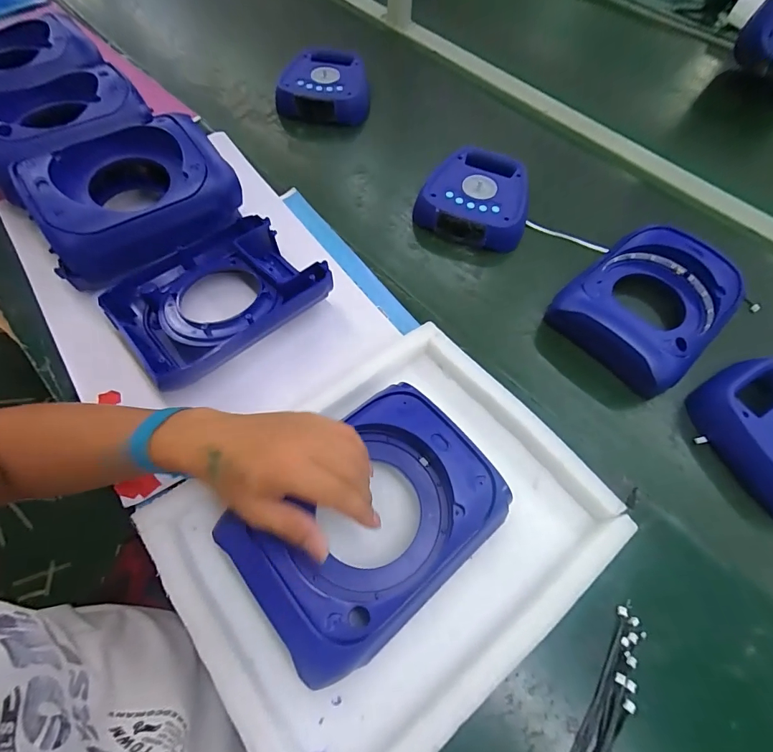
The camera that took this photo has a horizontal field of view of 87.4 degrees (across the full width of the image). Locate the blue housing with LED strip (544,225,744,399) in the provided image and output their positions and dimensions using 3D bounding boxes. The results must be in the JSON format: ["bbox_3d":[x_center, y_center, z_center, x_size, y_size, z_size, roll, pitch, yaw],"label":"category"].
[{"bbox_3d":[0.344,-0.097,0.532,0.224,0.063,0.170,-40,69,-22],"label":"blue housing with LED strip"}]

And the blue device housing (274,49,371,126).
[{"bbox_3d":[-0.108,-0.529,0.745,0.167,0.056,0.173,8,62,2],"label":"blue device housing"}]

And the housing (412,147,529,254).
[{"bbox_3d":[0.137,-0.272,0.621,0.159,0.053,0.164,18,63,7],"label":"housing"}]

